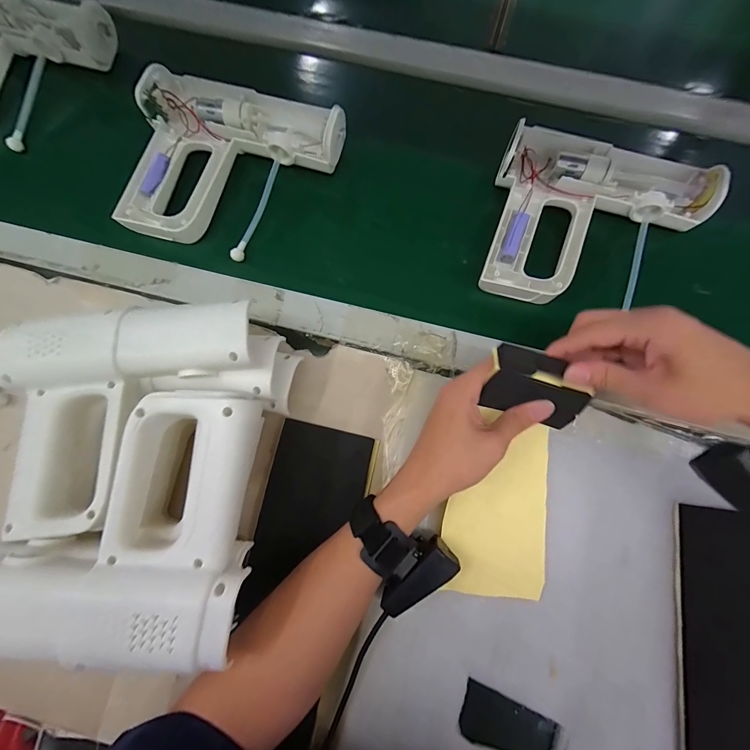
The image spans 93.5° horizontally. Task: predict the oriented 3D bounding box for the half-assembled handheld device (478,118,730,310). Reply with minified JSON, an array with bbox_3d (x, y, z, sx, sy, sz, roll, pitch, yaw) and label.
[{"bbox_3d":[0.225,-0.157,0.365,0.208,0.031,0.193,18,80,4],"label":"half-assembled handheld device"}]

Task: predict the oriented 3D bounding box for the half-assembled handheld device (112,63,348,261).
[{"bbox_3d":[-0.152,-0.226,0.382,0.213,0.045,0.174,9,80,3],"label":"half-assembled handheld device"}]

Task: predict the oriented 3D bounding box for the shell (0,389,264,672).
[{"bbox_3d":[-0.191,0.100,0.251,0.204,0.038,0.179,2,79,1],"label":"shell"}]

